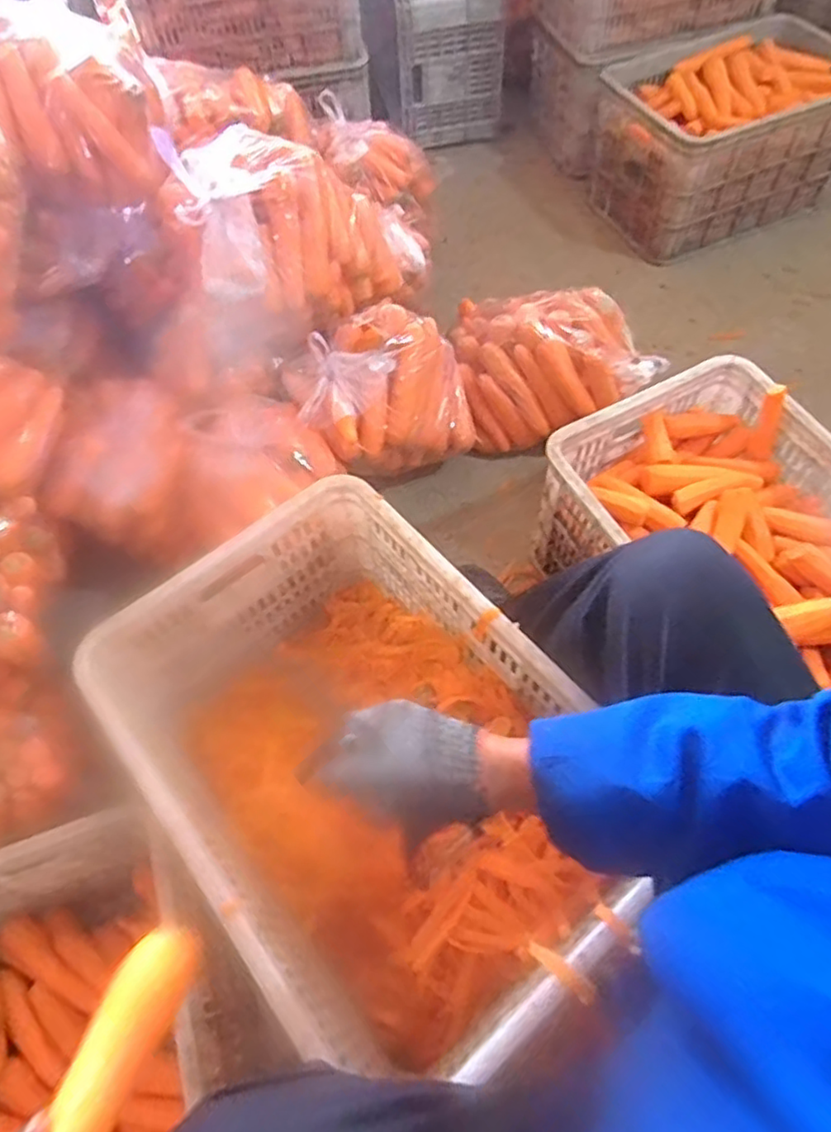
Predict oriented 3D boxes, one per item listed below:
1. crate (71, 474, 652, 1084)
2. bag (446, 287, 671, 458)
[{"bbox_3d":[-0.060,0.238,0.799,0.418,0.258,0.584,-36,65,-16],"label":"crate"},{"bbox_3d":[0.245,-0.377,1.211,0.332,0.203,0.263,-9,61,-2],"label":"bag"}]

